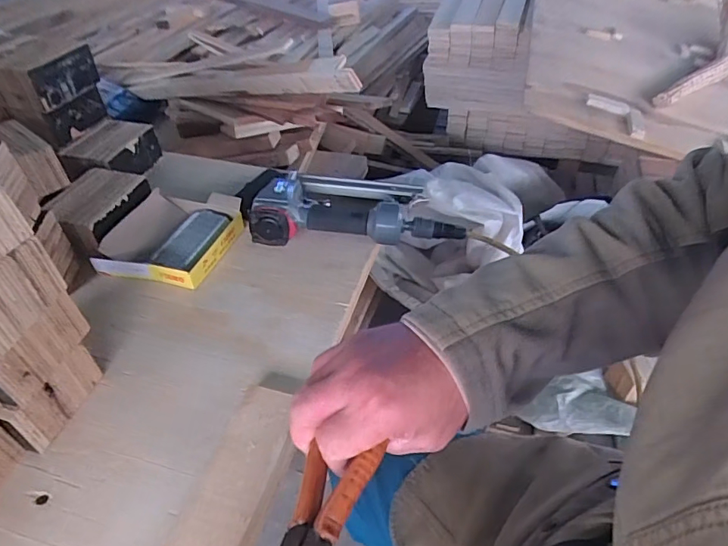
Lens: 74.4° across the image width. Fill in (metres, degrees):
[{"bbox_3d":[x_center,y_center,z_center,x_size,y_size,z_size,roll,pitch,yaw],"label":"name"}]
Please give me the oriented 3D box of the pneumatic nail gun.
[{"bbox_3d":[-0.023,-0.110,0.676,0.299,0.059,0.163,-3,46,-3],"label":"pneumatic nail gun"}]

